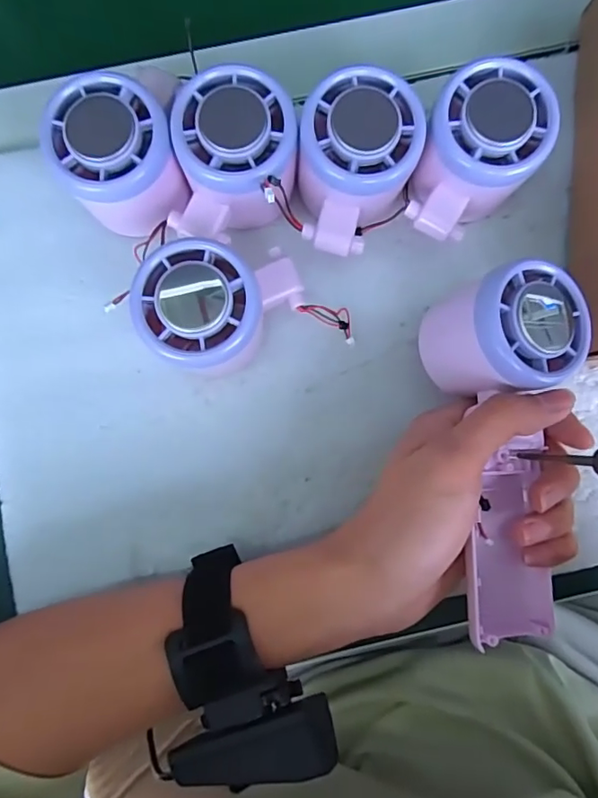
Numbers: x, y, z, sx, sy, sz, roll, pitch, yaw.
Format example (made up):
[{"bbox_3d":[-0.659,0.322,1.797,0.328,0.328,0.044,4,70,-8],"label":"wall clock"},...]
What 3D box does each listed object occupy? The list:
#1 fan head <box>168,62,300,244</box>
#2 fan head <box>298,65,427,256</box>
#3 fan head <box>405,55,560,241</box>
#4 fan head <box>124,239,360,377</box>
[{"bbox_3d":[-0.029,-0.109,0.248,0.055,0.047,0.066,4,85,0],"label":"fan head"},{"bbox_3d":[0.026,-0.107,0.252,0.055,0.056,0.074,25,86,2],"label":"fan head"},{"bbox_3d":[0.083,-0.111,0.253,0.051,0.055,0.071,21,86,2],"label":"fan head"},{"bbox_3d":[-0.023,-0.044,0.247,0.094,0.057,0.051,-11,85,-1],"label":"fan head"}]

